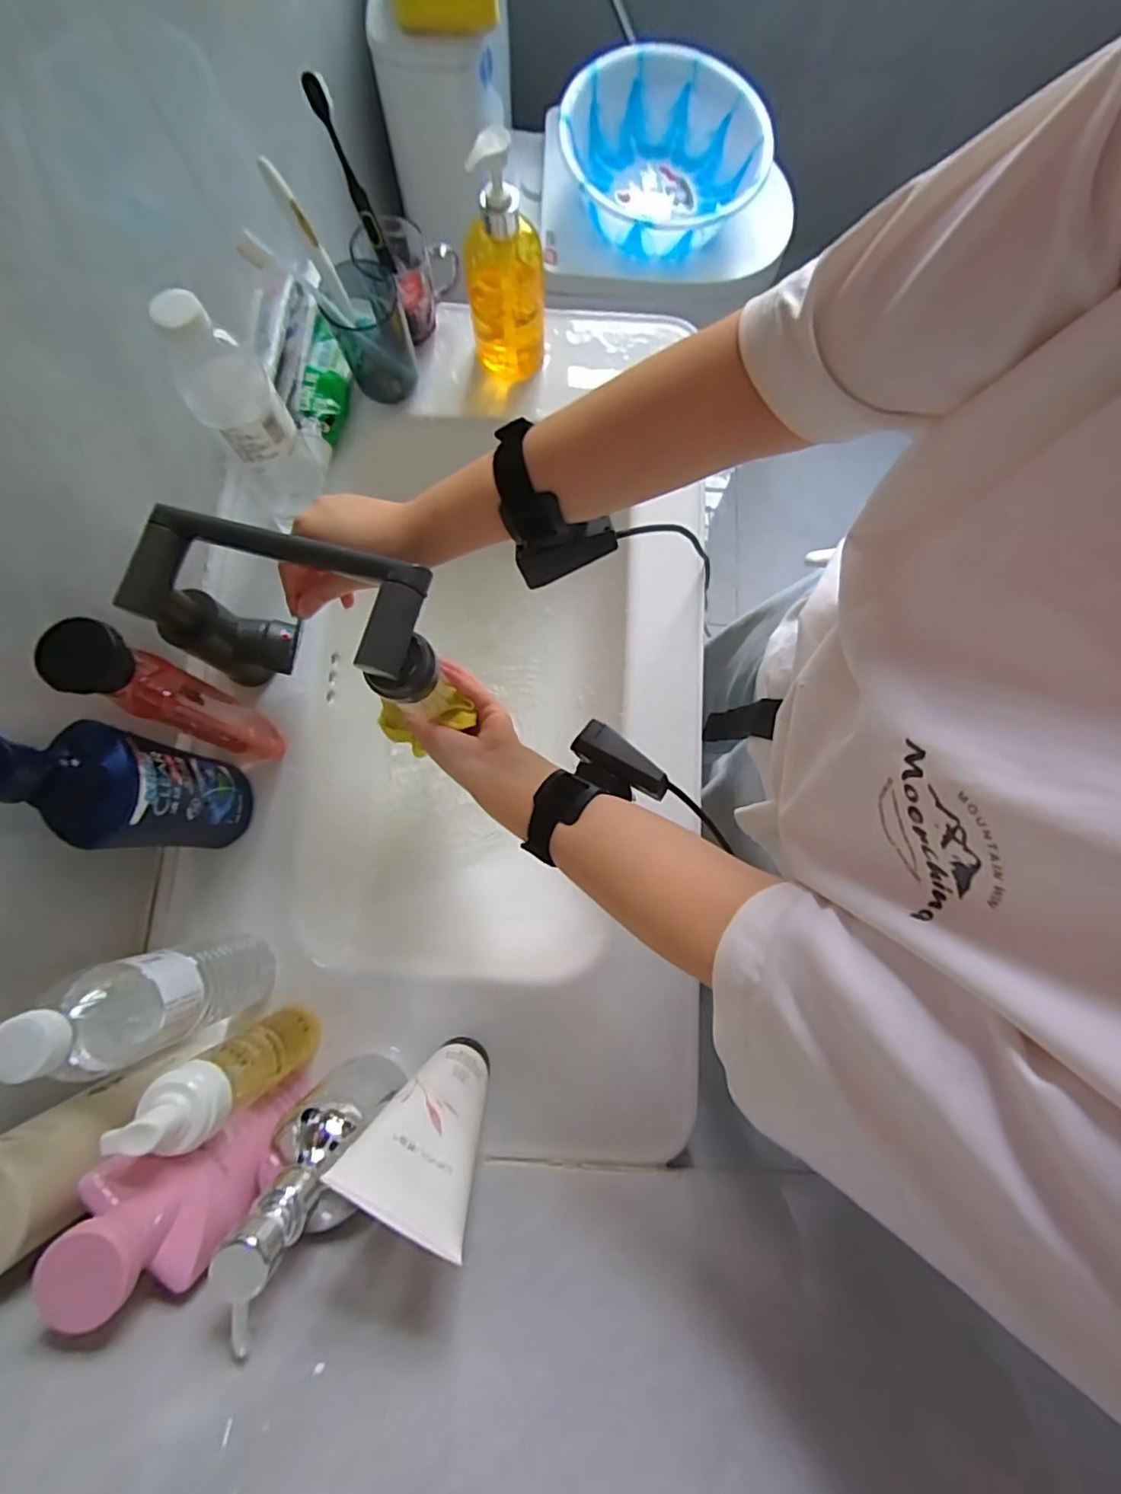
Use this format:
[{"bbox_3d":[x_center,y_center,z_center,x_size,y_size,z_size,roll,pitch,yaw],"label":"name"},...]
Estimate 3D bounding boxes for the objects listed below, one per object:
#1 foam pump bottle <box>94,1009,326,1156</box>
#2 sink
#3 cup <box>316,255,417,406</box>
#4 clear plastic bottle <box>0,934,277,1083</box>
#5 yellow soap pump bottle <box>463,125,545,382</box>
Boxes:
[{"bbox_3d":[-0.224,0.223,0.413,0.044,0.186,0.047,0,78,-1],"label":"foam pump bottle"},{"bbox_3d":[-0.085,-0.003,0.605,0.420,0.170,0.693,5,78,0],"label":"sink"},{"bbox_3d":[-0.178,-0.393,0.569,0.069,0.104,0.062,-24,80,-6],"label":"cup"},{"bbox_3d":[-0.262,0.166,0.401,0.050,0.222,0.064,-17,79,-5],"label":"clear plastic bottle"},{"bbox_3d":[-0.050,-0.436,0.545,0.073,0.190,0.063,-10,78,-3],"label":"yellow soap pump bottle"}]

